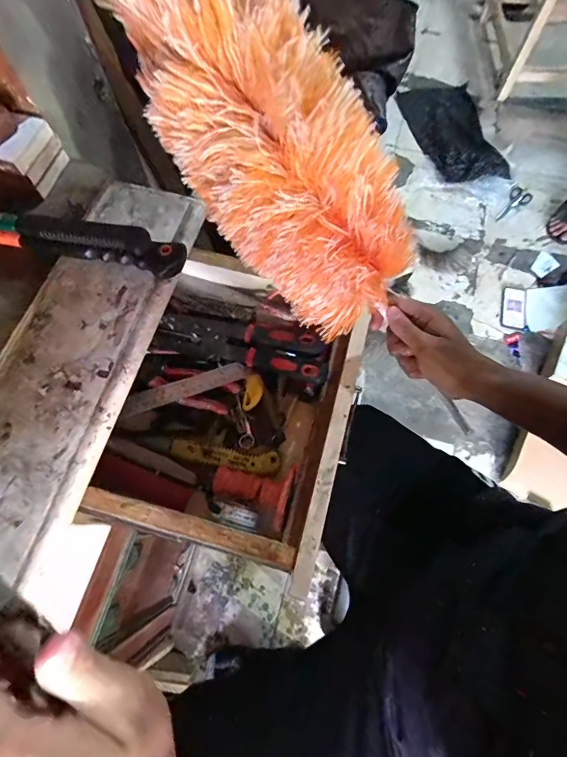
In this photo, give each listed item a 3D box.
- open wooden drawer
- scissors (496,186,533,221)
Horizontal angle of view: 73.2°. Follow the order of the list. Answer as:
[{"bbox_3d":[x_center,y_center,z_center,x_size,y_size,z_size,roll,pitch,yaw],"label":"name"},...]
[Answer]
[{"bbox_3d":[-0.063,0.026,0.488,0.303,0.099,0.344,14,70,5],"label":"open wooden drawer"},{"bbox_3d":[0.887,-0.672,1.479,0.080,0.020,0.182,43,88,14],"label":"scissors"}]

